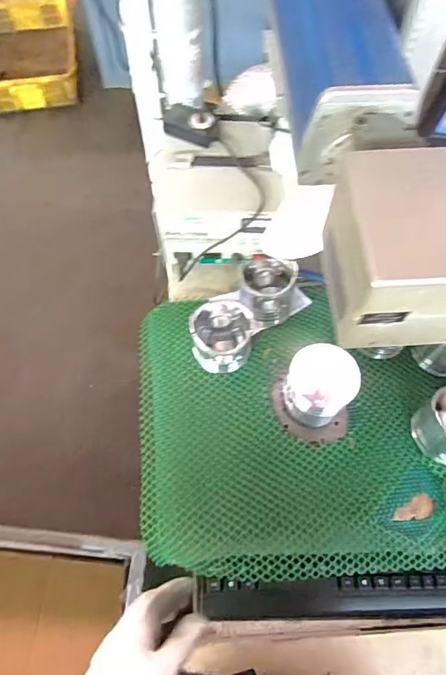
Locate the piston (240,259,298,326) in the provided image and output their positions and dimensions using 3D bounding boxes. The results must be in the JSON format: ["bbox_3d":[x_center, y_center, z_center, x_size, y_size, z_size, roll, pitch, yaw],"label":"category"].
[{"bbox_3d":[0.074,-0.077,0.741,0.087,0.076,0.096,5,64,1],"label":"piston"}]

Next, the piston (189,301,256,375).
[{"bbox_3d":[-0.002,-0.003,0.680,0.090,0.072,0.094,1,64,-1],"label":"piston"}]

